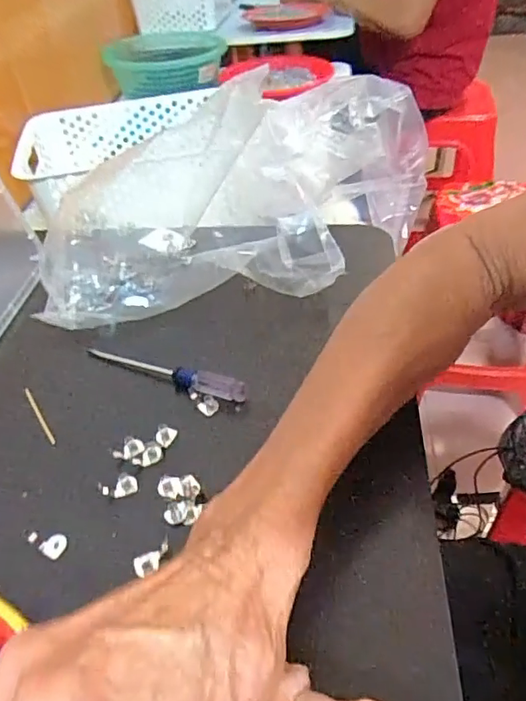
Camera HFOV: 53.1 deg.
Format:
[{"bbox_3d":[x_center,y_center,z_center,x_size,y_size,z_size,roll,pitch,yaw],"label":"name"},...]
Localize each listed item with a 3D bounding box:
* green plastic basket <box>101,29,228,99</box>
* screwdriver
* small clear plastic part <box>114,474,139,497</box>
[{"bbox_3d":[-0.198,-0.610,1.110,0.222,0.081,0.313,-4,44,0],"label":"green plastic basket"},{"bbox_3d":[-0.069,0.014,0.355,0.125,0.014,0.013,14,46,18],"label":"screwdriver"},{"bbox_3d":[-0.078,0.078,0.302,0.012,0.005,0.013,0,44,4],"label":"small clear plastic part"}]

